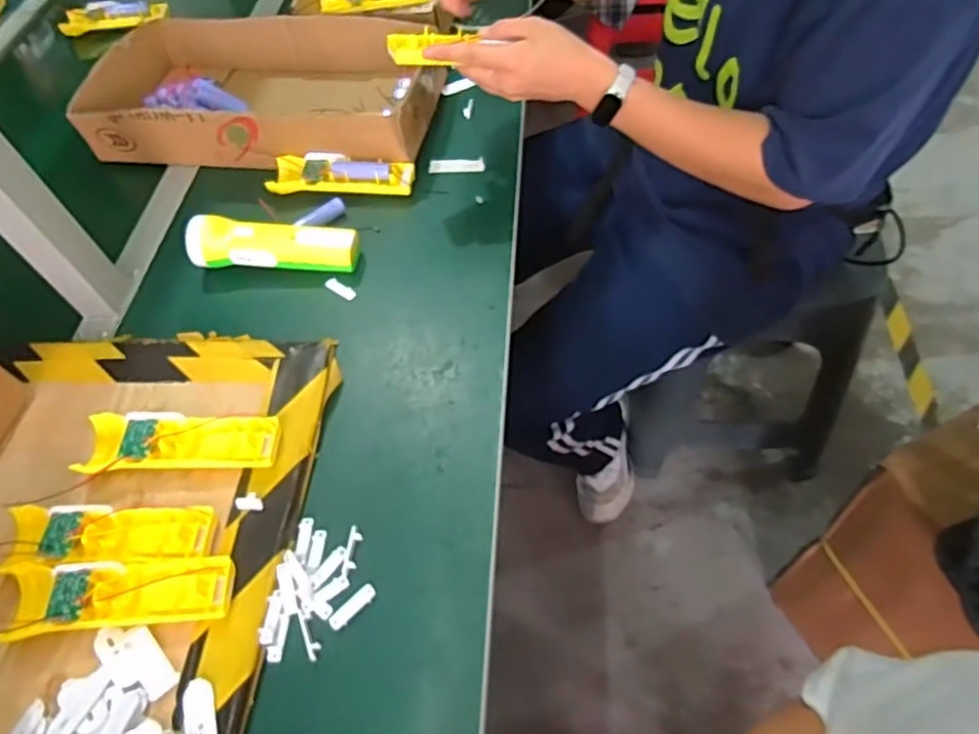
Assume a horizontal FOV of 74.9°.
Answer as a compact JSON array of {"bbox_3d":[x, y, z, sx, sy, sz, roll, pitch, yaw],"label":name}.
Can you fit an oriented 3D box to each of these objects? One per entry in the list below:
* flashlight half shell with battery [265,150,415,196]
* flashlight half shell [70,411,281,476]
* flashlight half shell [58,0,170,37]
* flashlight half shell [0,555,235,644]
[{"bbox_3d":[-0.166,-0.215,0.720,0.160,0.027,0.050,1,56,7],"label":"flashlight half shell with battery"},{"bbox_3d":[-0.256,0.065,0.532,0.159,0.028,0.054,-3,55,5],"label":"flashlight half shell"},{"bbox_3d":[-0.603,-0.564,1.028,0.165,0.037,0.049,-15,55,-4],"label":"flashlight half shell"},{"bbox_3d":[-0.270,0.165,0.461,0.166,0.030,0.049,-6,55,2],"label":"flashlight half shell"}]

